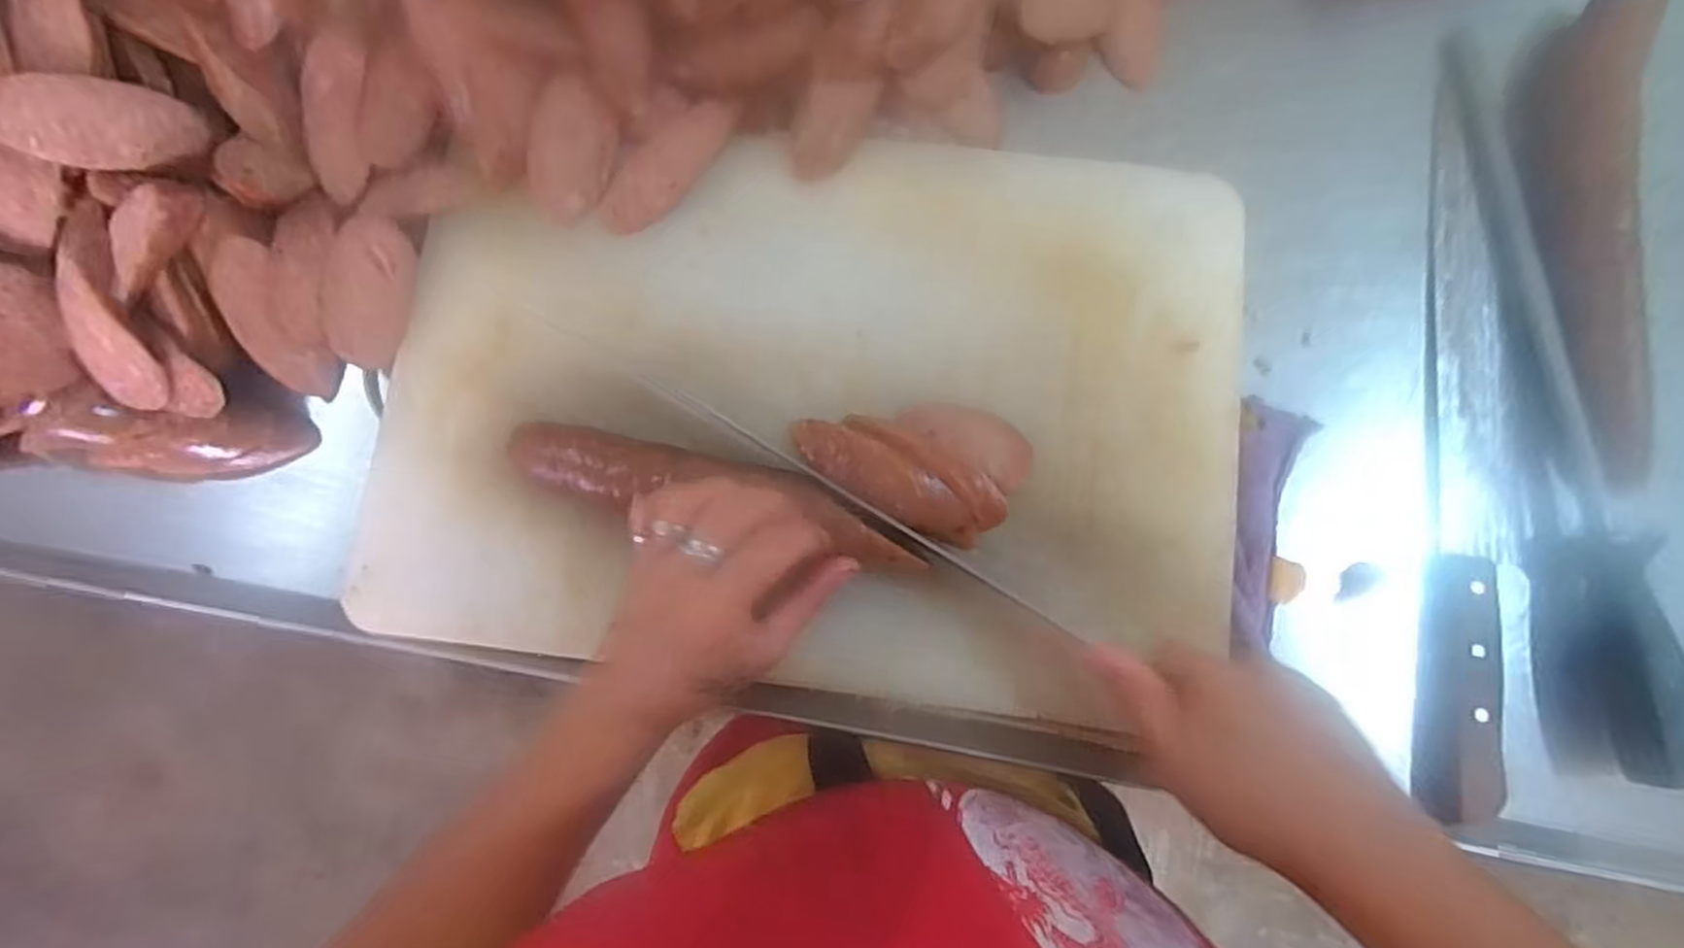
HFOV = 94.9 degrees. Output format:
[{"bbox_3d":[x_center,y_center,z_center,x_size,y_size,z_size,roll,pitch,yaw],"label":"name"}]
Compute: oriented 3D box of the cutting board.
[{"bbox_3d":[-0.015,-0.041,0.397,0.436,0.021,0.294,8,84,0],"label":"cutting board"}]

